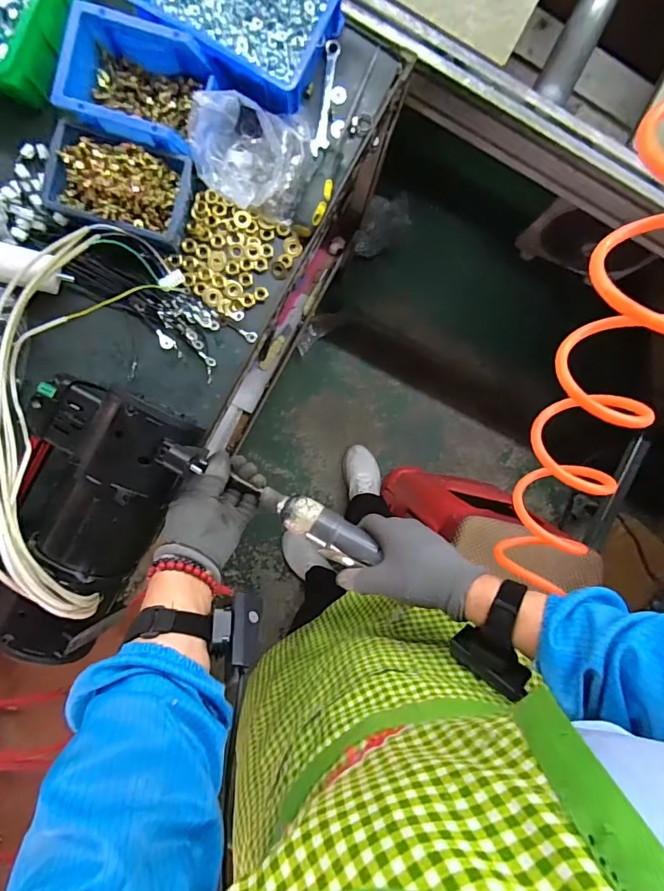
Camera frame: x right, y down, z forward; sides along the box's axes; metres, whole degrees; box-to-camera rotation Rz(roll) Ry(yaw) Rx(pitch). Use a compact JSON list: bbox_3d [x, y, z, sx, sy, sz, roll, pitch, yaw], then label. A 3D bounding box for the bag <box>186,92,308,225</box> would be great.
[{"bbox_3d":[-0.088,-0.324,0.496,0.130,0.076,0.120,-4,93,-3],"label":"bag"}]

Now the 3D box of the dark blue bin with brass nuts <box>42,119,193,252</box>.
[{"bbox_3d":[-0.235,-0.286,0.495,0.149,0.057,0.103,17,91,-4],"label":"dark blue bin with brass nuts"}]

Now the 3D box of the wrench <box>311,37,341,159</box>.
[{"bbox_3d":[-0.008,-0.415,0.534,0.020,0.011,0.129,7,92,-4],"label":"wrench"}]

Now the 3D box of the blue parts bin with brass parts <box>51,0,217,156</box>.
[{"bbox_3d":[-0.209,-0.383,0.480,0.138,0.058,0.109,15,92,-4],"label":"blue parts bin with brass parts"}]

